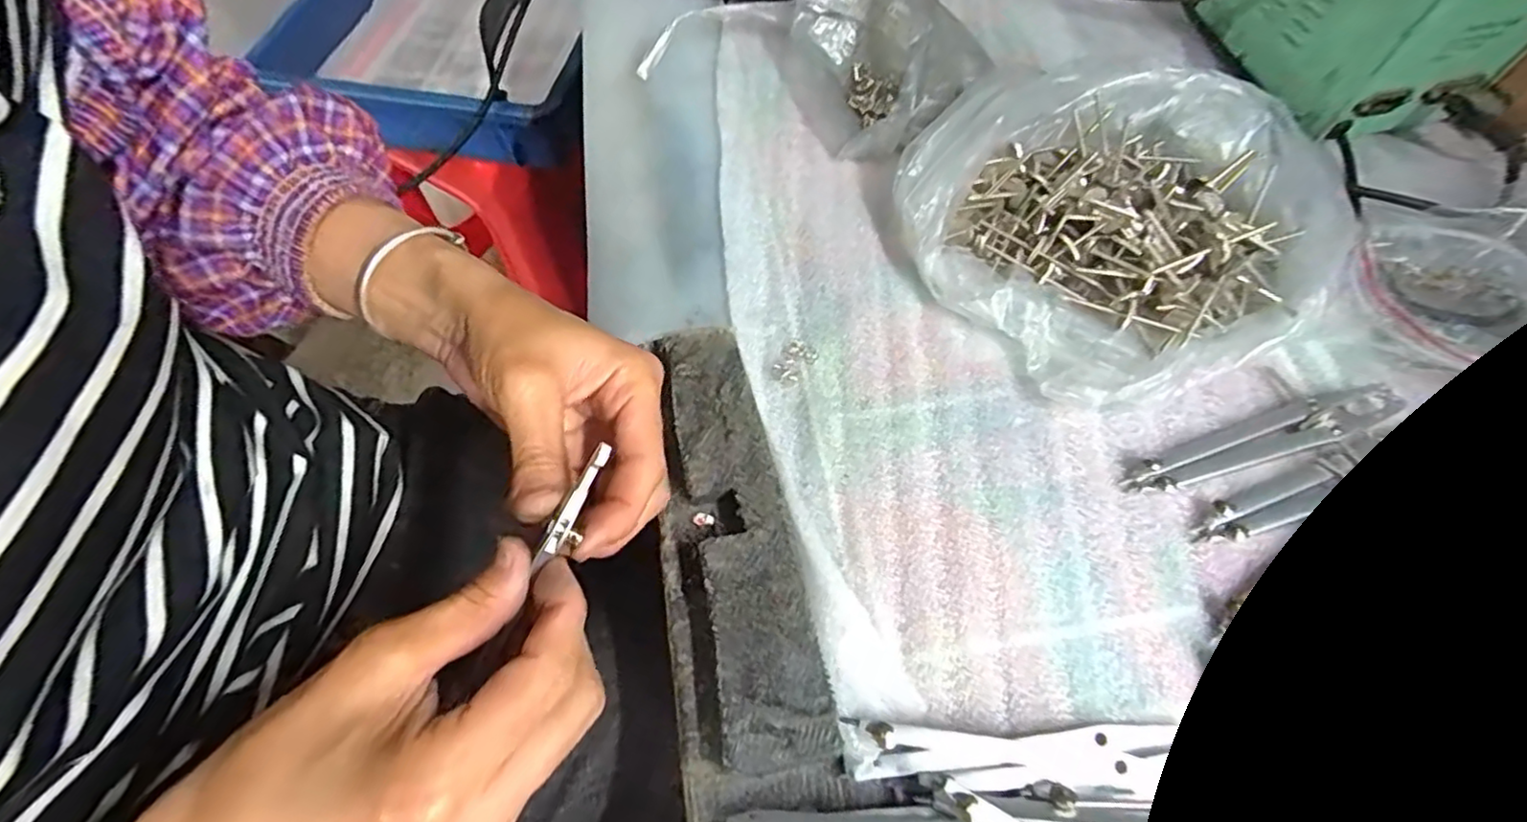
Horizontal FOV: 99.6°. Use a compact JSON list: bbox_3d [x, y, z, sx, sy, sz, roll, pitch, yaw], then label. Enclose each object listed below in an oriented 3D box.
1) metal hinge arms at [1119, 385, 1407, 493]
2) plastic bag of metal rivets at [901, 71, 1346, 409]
[{"bbox_3d":[0.215,0.011,0.279,0.128,0.007,0.021,-15,64,-5],"label":"metal hinge arms"},{"bbox_3d":[0.168,-0.100,0.317,0.185,0.036,0.187,-34,67,-14],"label":"plastic bag of metal rivets"}]

